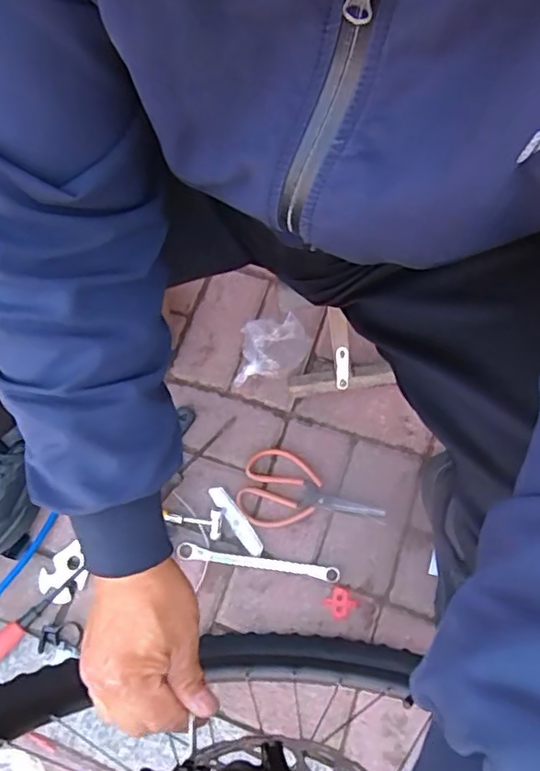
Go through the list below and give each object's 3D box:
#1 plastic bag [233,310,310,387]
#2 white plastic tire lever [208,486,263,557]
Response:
[{"bbox_3d":[-0.003,-0.056,0.858,0.121,0.104,0.087,-16,70,-1],"label":"plastic bag"},{"bbox_3d":[-0.047,0.187,0.814,0.022,0.007,0.112,-37,72,-8],"label":"white plastic tire lever"}]

